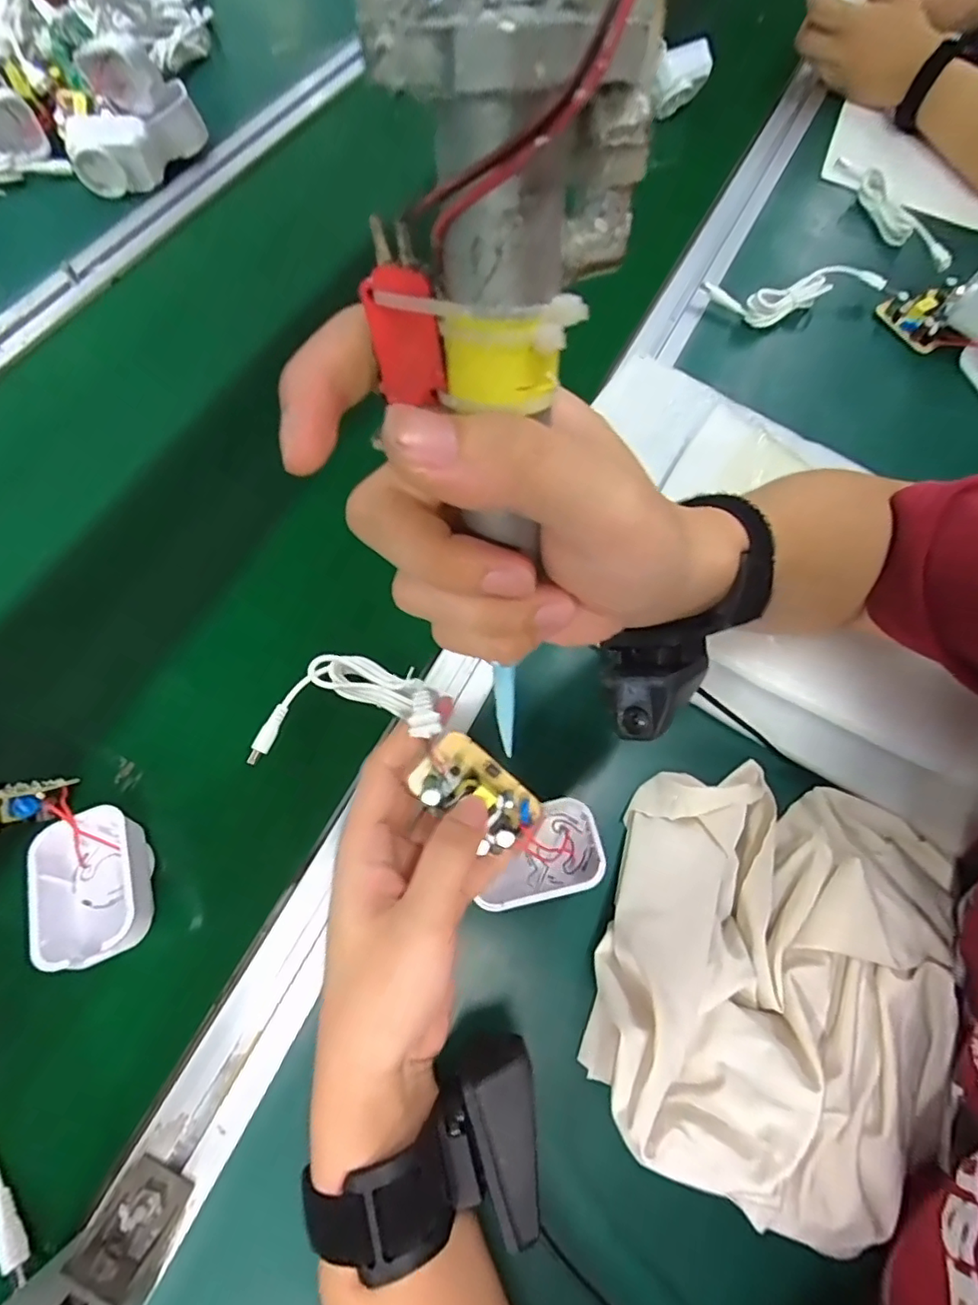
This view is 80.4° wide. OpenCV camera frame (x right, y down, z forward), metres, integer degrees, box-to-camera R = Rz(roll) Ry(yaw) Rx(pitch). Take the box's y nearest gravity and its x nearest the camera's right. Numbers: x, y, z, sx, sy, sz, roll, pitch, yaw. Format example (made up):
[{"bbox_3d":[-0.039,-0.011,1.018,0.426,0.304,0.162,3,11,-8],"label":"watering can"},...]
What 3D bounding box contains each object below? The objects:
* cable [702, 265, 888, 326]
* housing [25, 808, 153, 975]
[{"bbox_3d":[0.265,-0.308,0.491,0.159,0.024,0.042,-10,69,-5],"label":"cable"},{"bbox_3d":[-0.196,0.116,0.293,0.050,0.040,0.072,-21,70,-10],"label":"housing"}]

